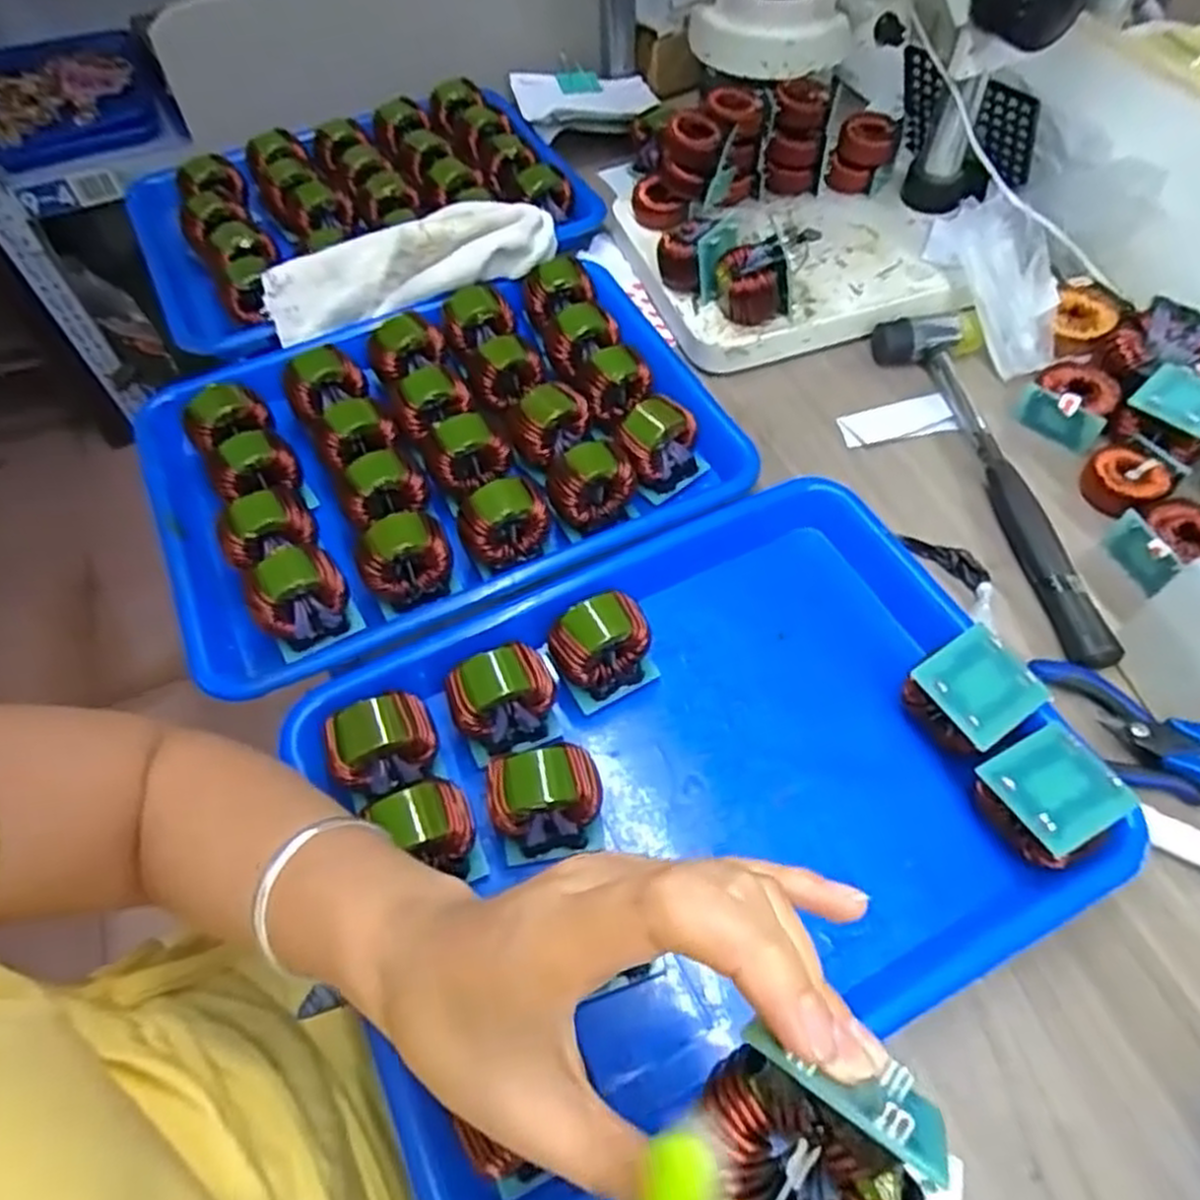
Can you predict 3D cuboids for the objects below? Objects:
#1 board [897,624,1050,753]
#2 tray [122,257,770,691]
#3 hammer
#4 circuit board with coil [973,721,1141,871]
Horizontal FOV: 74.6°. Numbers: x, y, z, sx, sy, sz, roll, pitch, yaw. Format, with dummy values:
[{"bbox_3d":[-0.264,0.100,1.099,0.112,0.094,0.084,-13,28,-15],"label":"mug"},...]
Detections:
[{"bbox_3d":[0.171,0.047,0.367,0.047,0.041,0.046,-27,60,-16],"label":"board"},{"bbox_3d":[-0.098,-0.099,0.480,0.333,0.051,0.250,-25,63,-11],"label":"tray"},{"bbox_3d":[0.246,-0.080,0.472,0.066,0.033,0.265,-11,57,-5],"label":"hammer"},{"bbox_3d":[0.191,0.088,0.340,0.048,0.040,0.049,-24,59,-14],"label":"circuit board with coil"}]

